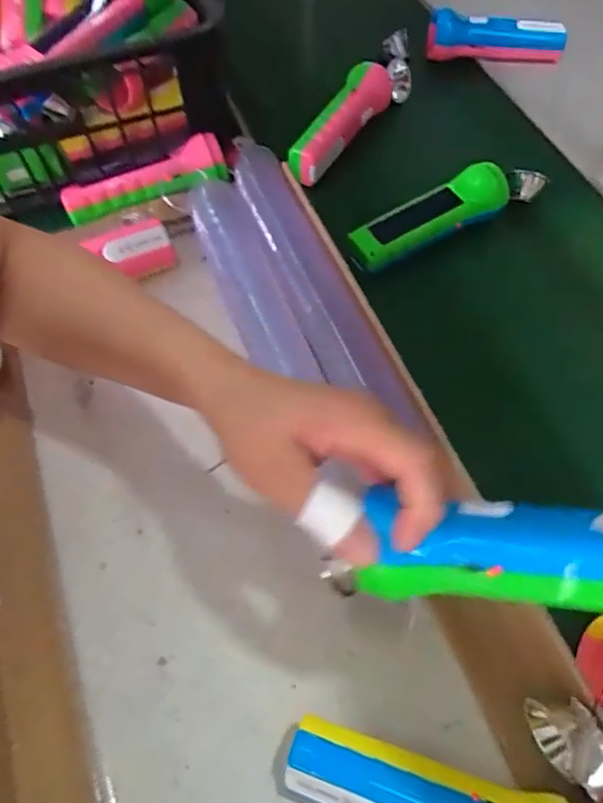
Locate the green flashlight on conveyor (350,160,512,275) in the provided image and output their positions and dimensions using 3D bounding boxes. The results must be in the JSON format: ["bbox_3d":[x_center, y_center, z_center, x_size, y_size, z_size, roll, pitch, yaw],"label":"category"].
[{"bbox_3d":[0.119,-0.169,0.541,0.154,0.032,0.045,-30,67,-13],"label":"green flashlight on conveyor"}]

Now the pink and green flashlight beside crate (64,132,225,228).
[{"bbox_3d":[-0.151,-0.213,0.565,0.158,0.032,0.044,-15,64,-6],"label":"pink and green flashlight beside crate"}]

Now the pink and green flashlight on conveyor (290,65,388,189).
[{"bbox_3d":[0.041,-0.285,0.610,0.046,0.043,0.150,26,67,13],"label":"pink and green flashlight on conveyor"}]

